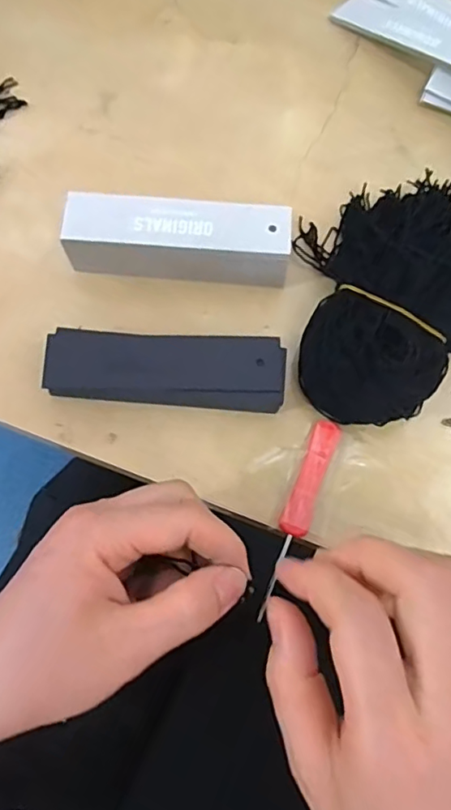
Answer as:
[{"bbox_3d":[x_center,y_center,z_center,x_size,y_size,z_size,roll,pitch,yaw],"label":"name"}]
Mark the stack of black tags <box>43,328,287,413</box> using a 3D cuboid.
[{"bbox_3d":[-0.032,-0.019,0.310,0.126,0.021,0.039,4,76,-1],"label":"stack of black tags"}]

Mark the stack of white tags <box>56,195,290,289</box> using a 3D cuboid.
[{"bbox_3d":[-0.026,-0.095,0.326,0.124,0.037,0.034,5,76,0],"label":"stack of white tags"}]

